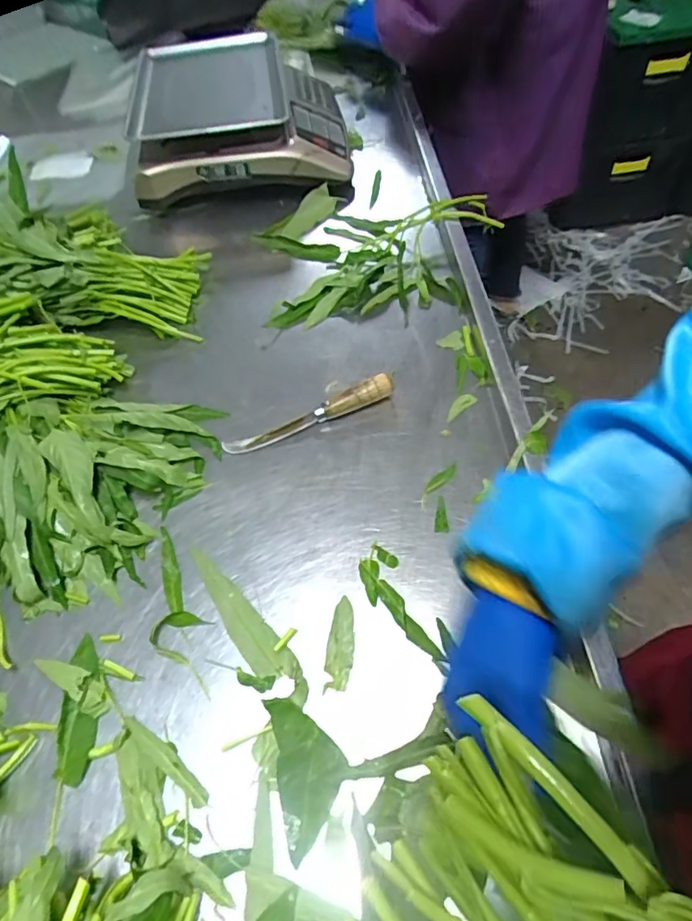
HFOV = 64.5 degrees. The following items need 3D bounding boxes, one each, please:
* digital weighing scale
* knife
[{"bbox_3d":[-0.168,-0.543,0.891,0.321,0.149,0.321,-4,55,2],"label":"digital weighing scale"},{"bbox_3d":[-0.042,-0.051,0.617,0.199,0.032,0.026,-21,57,-9],"label":"knife"}]

